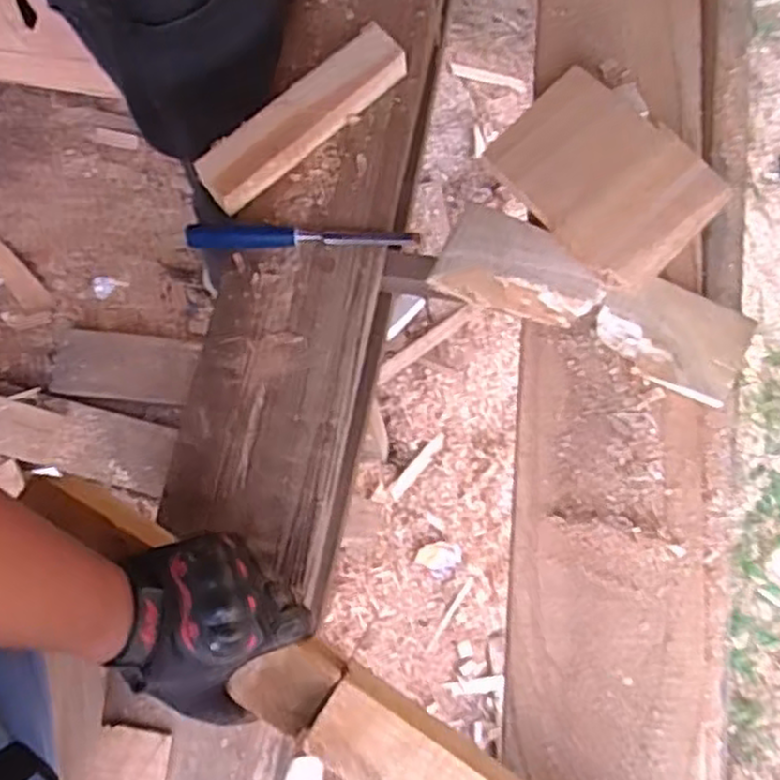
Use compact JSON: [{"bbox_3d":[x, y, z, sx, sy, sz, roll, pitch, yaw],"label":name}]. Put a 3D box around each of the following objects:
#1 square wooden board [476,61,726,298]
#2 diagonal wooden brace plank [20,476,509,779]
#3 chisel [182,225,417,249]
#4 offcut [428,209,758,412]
[{"bbox_3d":[0.203,-0.204,0.703,0.149,0.019,0.195,-42,80,-10],"label":"square wooden board"},{"bbox_3d":[-0.043,0.228,0.535,0.540,0.038,0.065,34,78,8],"label":"diagonal wooden brace plank"},{"bbox_3d":[-0.084,-0.154,0.724,0.218,0.033,0.028,-4,76,-1],"label":"chisel"},{"bbox_3d":[0.188,-0.083,0.699,0.287,0.033,0.089,24,77,6],"label":"offcut"}]

